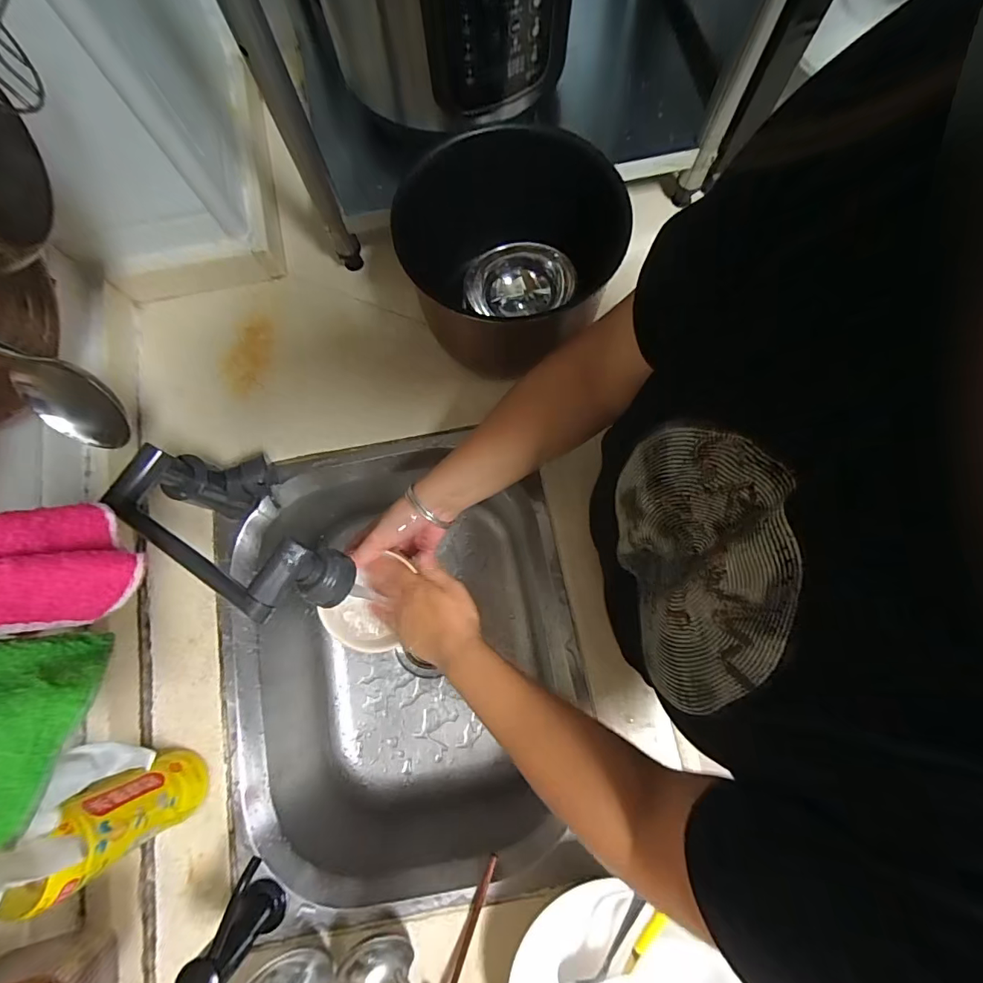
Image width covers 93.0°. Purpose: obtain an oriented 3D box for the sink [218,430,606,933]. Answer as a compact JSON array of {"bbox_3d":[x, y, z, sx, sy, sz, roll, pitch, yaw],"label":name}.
[{"bbox_3d":[-0.100,0.202,0.625,0.395,0.208,0.495,-10,76,-1],"label":"sink"}]

